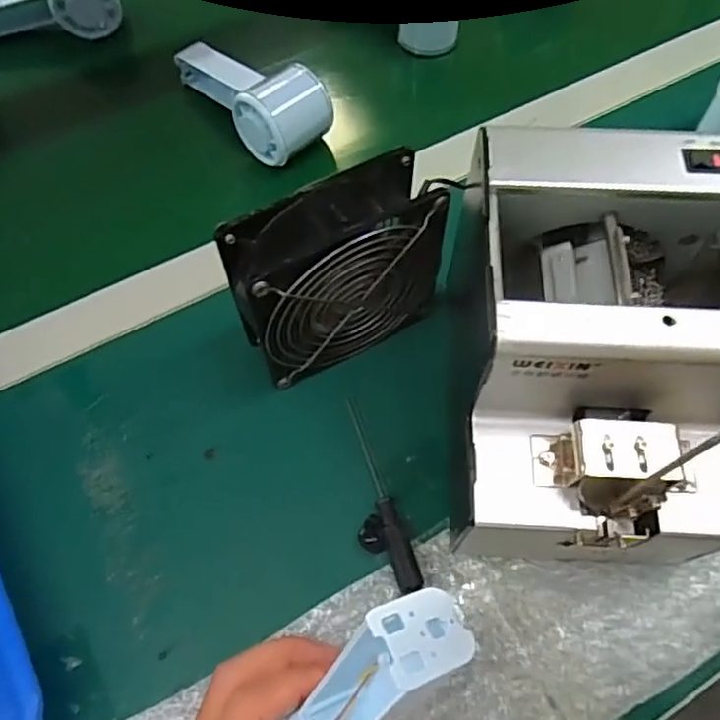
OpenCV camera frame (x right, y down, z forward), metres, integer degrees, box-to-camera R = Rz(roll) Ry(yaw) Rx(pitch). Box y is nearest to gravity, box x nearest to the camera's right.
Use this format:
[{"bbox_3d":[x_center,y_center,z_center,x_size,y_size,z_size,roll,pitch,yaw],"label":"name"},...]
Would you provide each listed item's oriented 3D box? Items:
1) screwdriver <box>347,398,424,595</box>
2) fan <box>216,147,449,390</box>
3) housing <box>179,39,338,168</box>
[{"bbox_3d":[0.013,0.073,0.357,0.013,0.014,0.118,-13,62,-7],"label":"screwdriver"},{"bbox_3d":[-0.012,-0.045,0.363,0.117,0.122,0.047,-24,64,-12],"label":"fan"},{"bbox_3d":[-0.093,-0.215,0.492,0.160,0.050,0.056,40,69,20],"label":"housing"}]

